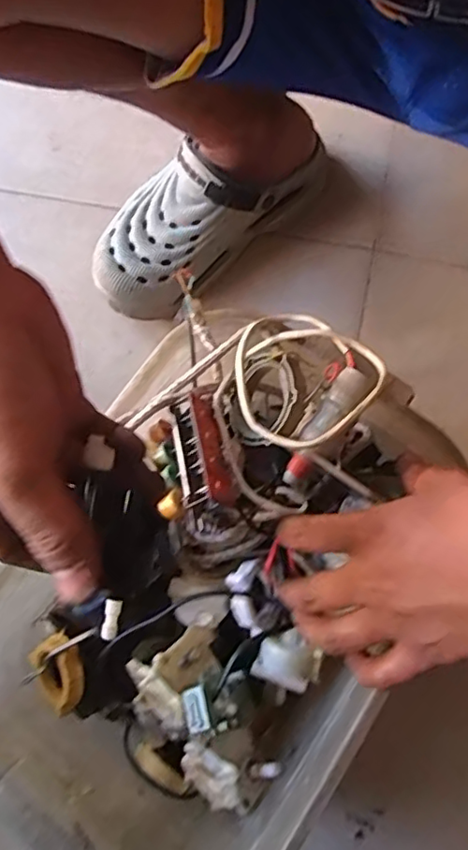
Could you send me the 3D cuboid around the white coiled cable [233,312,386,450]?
[{"bbox_3d":[0.041,-0.030,0.388,0.092,0.037,0.089,0,76,1],"label":"white coiled cable"}]

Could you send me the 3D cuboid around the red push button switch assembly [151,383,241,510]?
[{"bbox_3d":[-0.028,0.014,0.380,0.047,0.033,0.079,-17,76,-3],"label":"red push button switch assembly"}]

